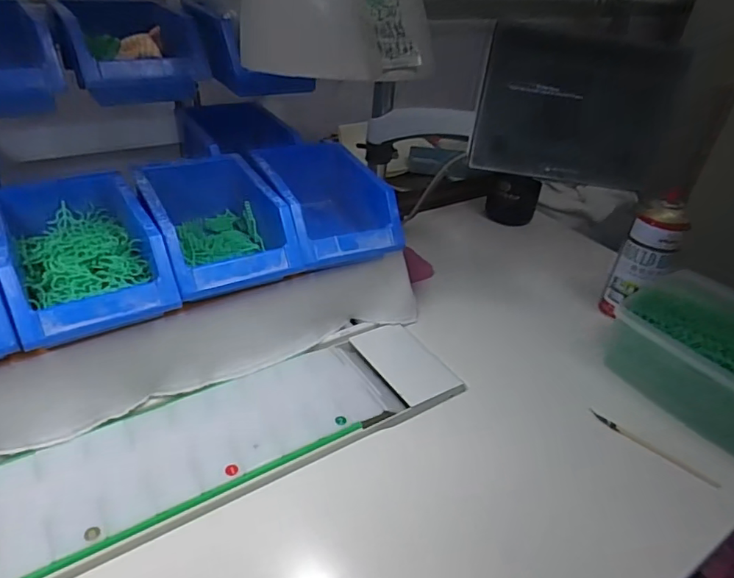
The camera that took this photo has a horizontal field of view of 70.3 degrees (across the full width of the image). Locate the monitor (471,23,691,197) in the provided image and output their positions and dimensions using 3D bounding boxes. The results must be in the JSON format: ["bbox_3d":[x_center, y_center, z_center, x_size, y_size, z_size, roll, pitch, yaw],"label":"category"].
[{"bbox_3d":[0.212,-0.192,0.549,0.183,0.146,0.021,8,16,-1],"label":"monitor"}]

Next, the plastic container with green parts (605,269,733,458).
[{"bbox_3d":[0.422,0.088,0.597,0.204,0.086,0.258,-17,41,-29],"label":"plastic container with green parts"}]

